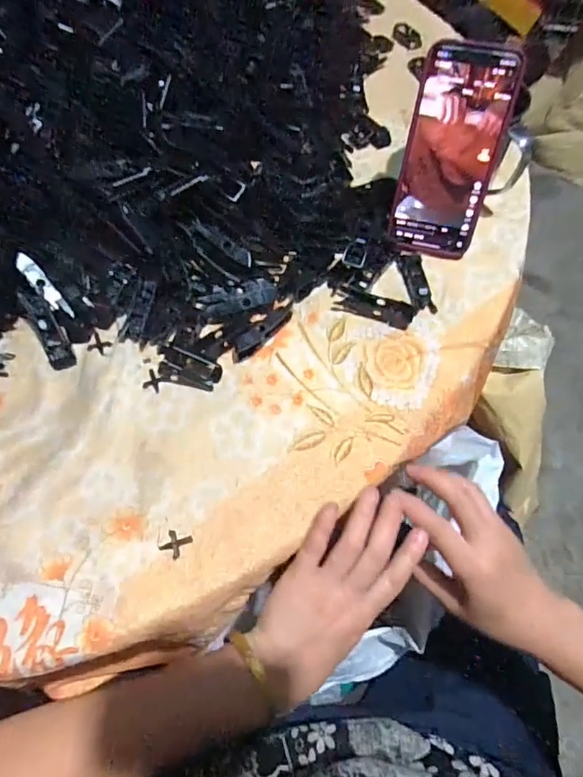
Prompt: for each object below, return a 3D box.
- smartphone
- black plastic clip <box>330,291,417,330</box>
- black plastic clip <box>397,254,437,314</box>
[{"bbox_3d":[0.138,-0.199,0.409,0.076,0.162,0.010,13,28,8],"label":"smartphone"},{"bbox_3d":[0.072,-0.073,0.418,0.070,0.009,0.023,19,64,11],"label":"black plastic clip"},{"bbox_3d":[0.113,-0.097,0.426,0.021,0.008,0.064,-7,62,-3],"label":"black plastic clip"}]

